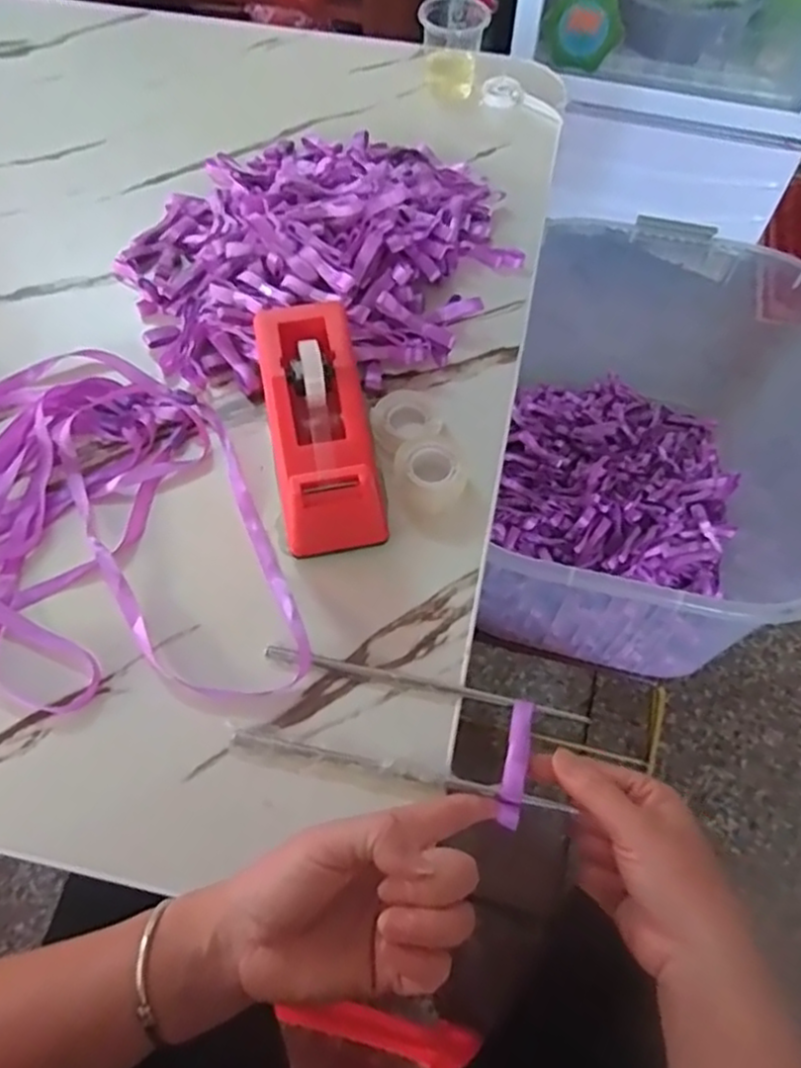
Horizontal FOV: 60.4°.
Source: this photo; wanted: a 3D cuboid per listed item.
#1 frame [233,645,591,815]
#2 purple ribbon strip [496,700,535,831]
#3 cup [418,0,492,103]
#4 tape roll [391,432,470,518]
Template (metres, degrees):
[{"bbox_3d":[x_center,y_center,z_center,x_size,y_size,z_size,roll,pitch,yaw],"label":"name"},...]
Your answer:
[{"bbox_3d":[0.006,0.104,0.374,0.180,0.009,0.062,8,60,4],"label":"frame"},{"bbox_3d":[0.061,0.120,0.363,0.012,0.004,0.064,12,63,6],"label":"purple ribbon strip"},{"bbox_3d":[0.048,-0.463,0.655,0.059,0.065,0.062,4,59,1],"label":"cup"},{"bbox_3d":[0.019,-0.038,0.448,0.047,0.023,0.050,1,59,-1],"label":"tape roll"}]

